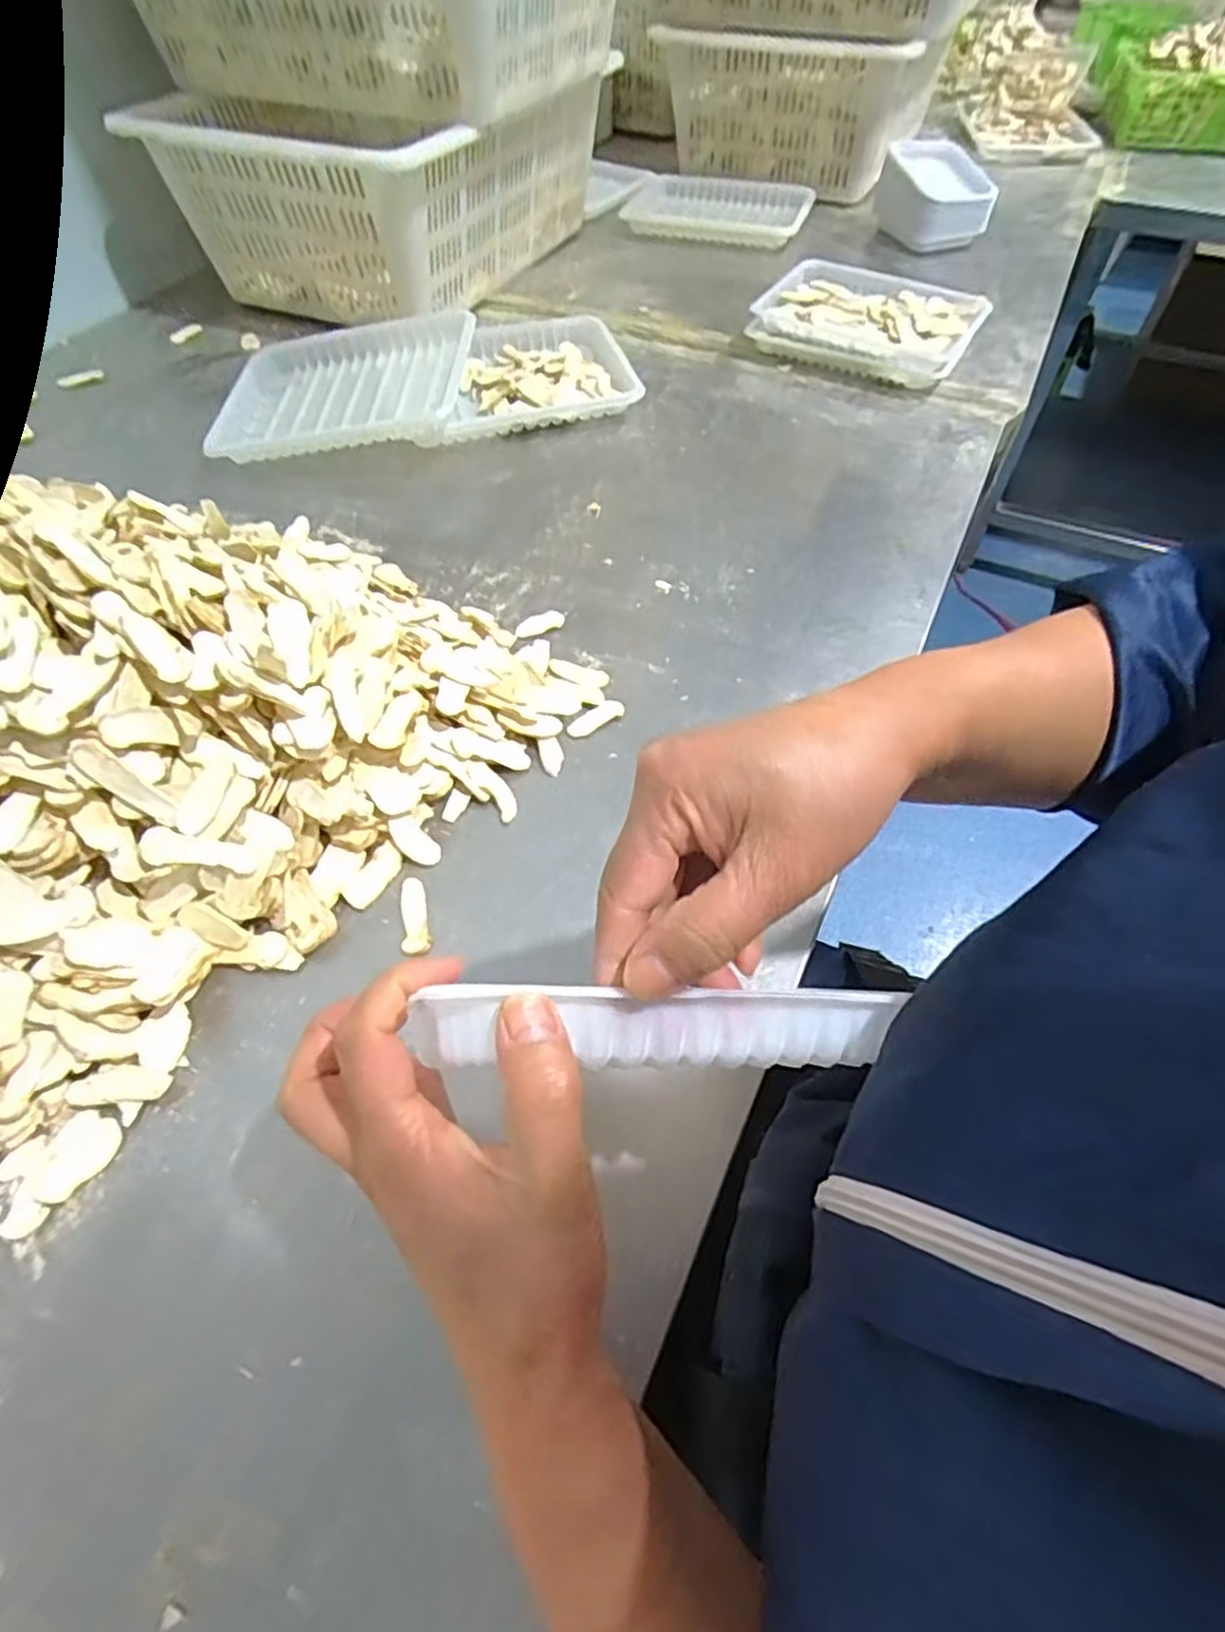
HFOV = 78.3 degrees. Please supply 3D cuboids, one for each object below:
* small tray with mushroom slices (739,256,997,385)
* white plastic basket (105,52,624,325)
[{"bbox_3d":[0.295,-0.564,0.864,0.236,0.051,0.182,25,59,18],"label":"small tray with mushroom slices"},{"bbox_3d":[-0.263,-0.817,0.977,0.374,0.187,0.456,18,57,14],"label":"white plastic basket"}]

